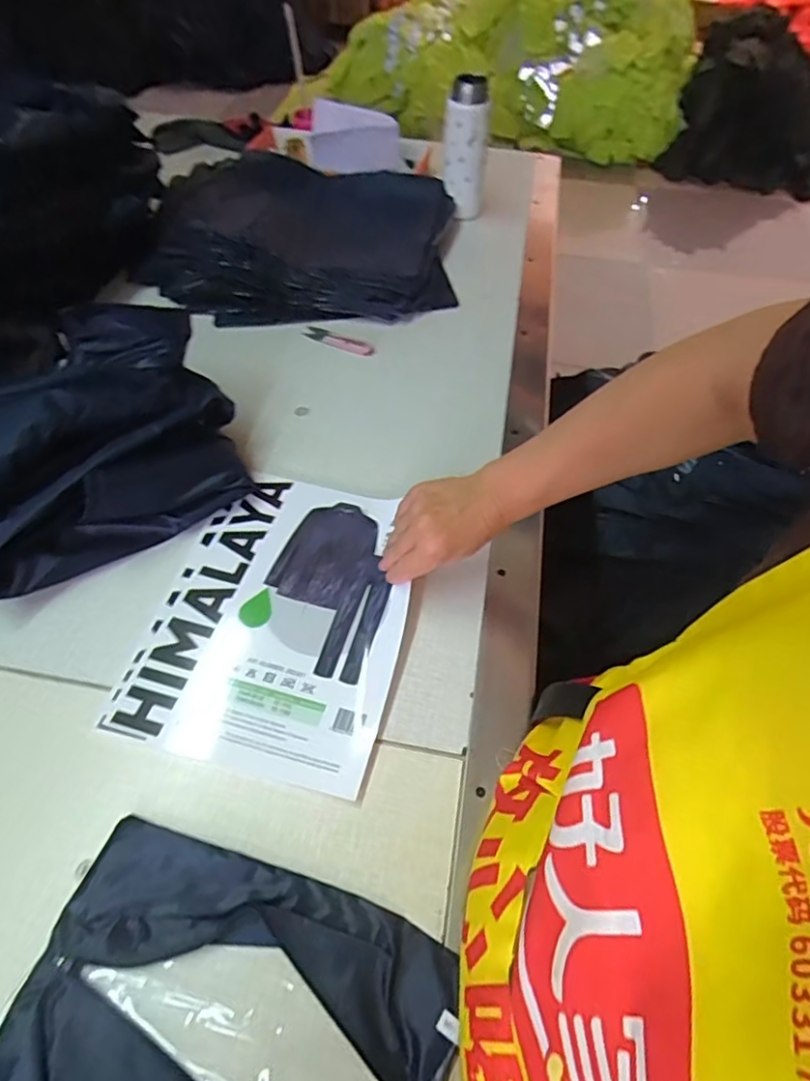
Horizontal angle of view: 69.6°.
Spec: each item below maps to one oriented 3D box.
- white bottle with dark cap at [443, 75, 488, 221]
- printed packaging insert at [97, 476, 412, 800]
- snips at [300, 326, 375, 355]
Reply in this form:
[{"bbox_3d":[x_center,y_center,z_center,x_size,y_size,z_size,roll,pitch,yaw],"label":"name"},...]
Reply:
[{"bbox_3d":[0.098,-0.629,0.929,0.068,0.170,0.064,13,54,7],"label":"white bottle with dark cap"},{"bbox_3d":[-0.106,0.059,0.525,0.212,0.009,0.280,12,55,7],"label":"printed packaging insert"},{"bbox_3d":[-0.090,-0.265,0.778,0.100,0.008,0.024,24,56,14],"label":"snips"}]

